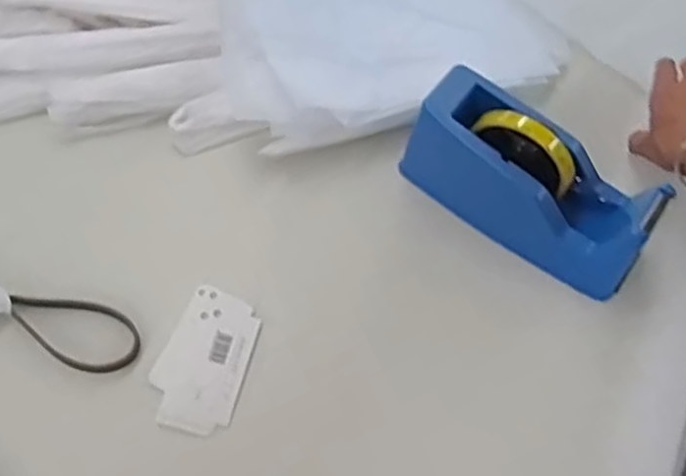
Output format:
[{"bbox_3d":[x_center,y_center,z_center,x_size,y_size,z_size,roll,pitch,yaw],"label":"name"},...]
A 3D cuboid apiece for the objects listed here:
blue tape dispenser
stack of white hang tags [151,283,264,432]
[{"bbox_3d":[0.147,-0.047,0.538,0.200,0.087,0.067,33,66,14],"label":"blue tape dispenser"},{"bbox_3d":[-0.103,0.090,0.520,0.063,0.007,0.108,13,63,5],"label":"stack of white hang tags"}]

